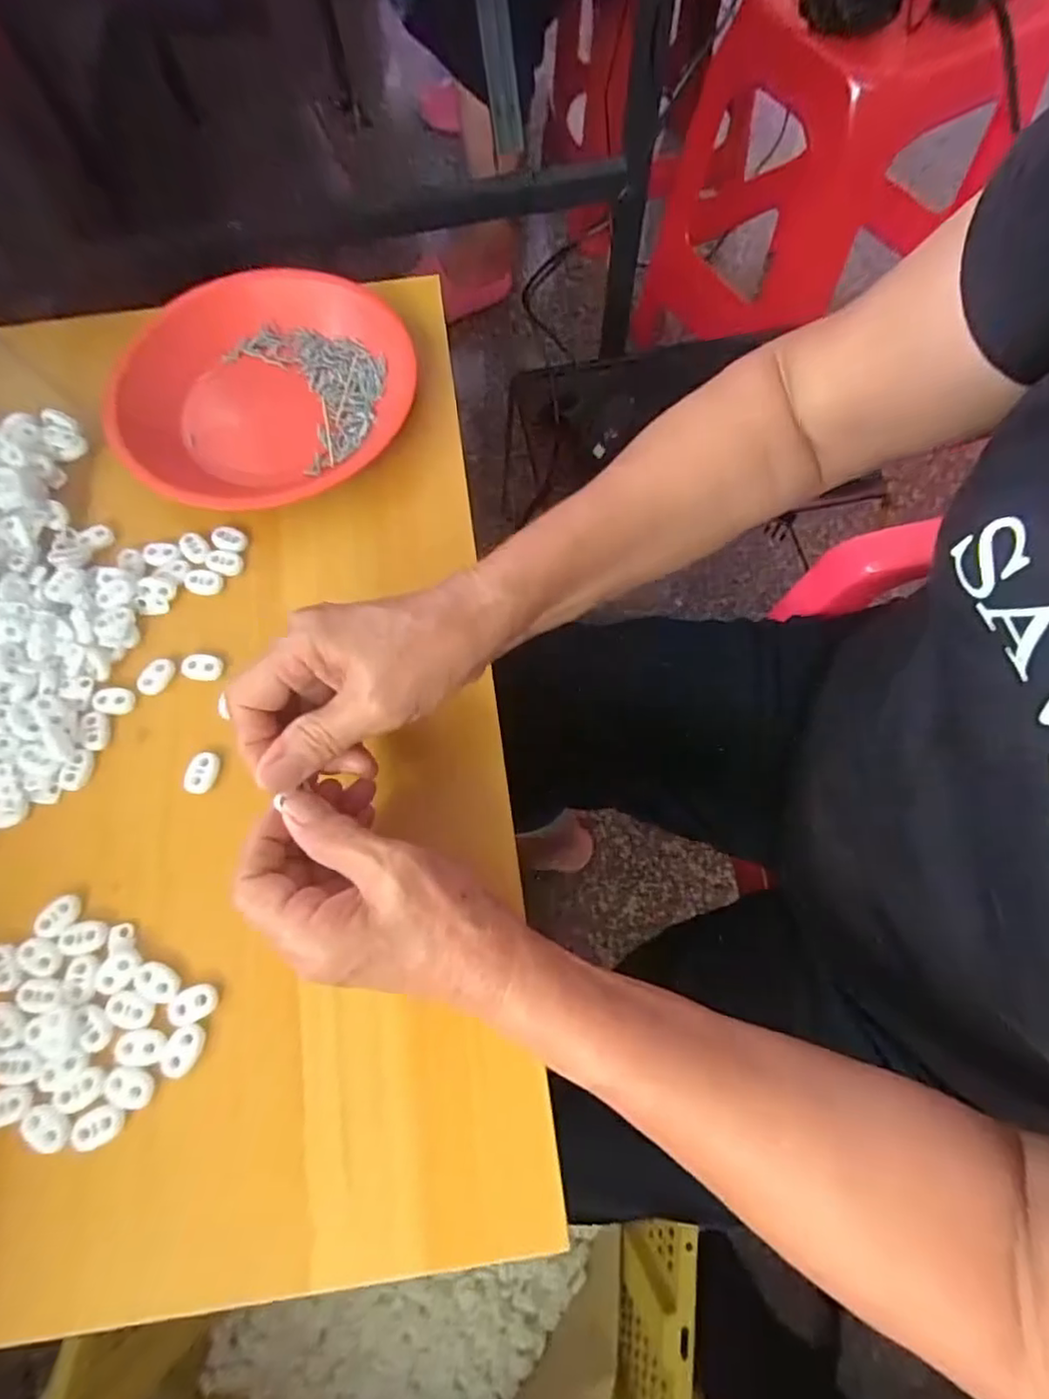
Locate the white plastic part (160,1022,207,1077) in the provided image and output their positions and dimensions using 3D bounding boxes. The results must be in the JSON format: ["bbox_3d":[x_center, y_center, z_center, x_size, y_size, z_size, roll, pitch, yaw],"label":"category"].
[{"bbox_3d":[-0.159,0.163,0.295,0.016,0.004,0.024,25,72,10],"label":"white plastic part"}]

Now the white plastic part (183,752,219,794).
[{"bbox_3d":[-0.174,0.040,0.342,0.015,0.007,0.022,15,70,7],"label":"white plastic part"}]

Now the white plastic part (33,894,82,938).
[{"bbox_3d":[-0.234,0.108,0.317,0.022,0.004,0.015,-42,74,-13],"label":"white plastic part"}]

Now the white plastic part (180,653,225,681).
[{"bbox_3d":[-0.186,-0.019,0.364,0.023,0.004,0.015,3,69,3],"label":"white plastic part"}]

